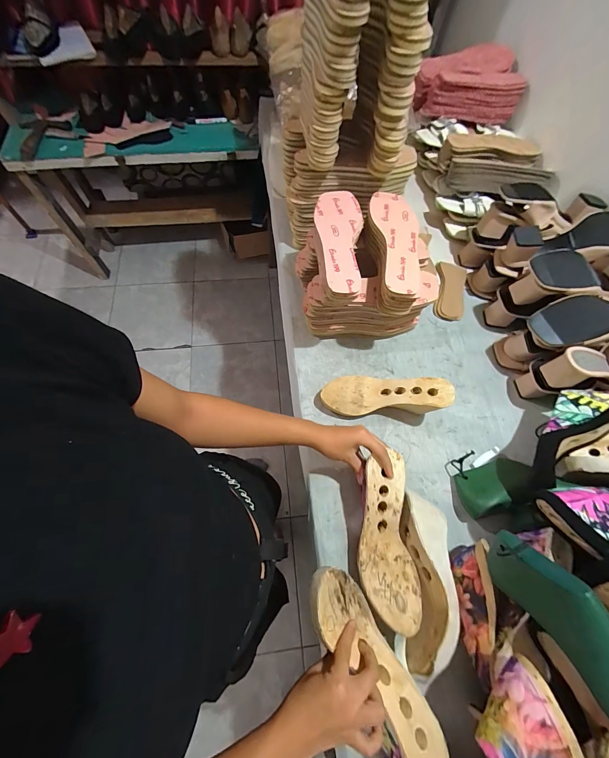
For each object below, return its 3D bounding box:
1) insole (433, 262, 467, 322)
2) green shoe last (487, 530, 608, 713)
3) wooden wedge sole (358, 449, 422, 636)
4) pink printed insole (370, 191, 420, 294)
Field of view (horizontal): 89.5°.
[{"bbox_3d":[0.340,-0.206,0.719,0.062,0.030,0.145,13,65,3],"label":"insole"},{"bbox_3d":[0.305,0.270,0.325,0.069,0.093,0.228,-24,39,-13],"label":"green shoe last"},{"bbox_3d":[0.121,0.235,0.460,0.085,0.046,0.230,-3,82,-4],"label":"wooden wedge sole"},{"bbox_3d":[0.163,-0.249,0.542,0.081,0.009,0.234,2,66,0],"label":"pink printed insole"}]

